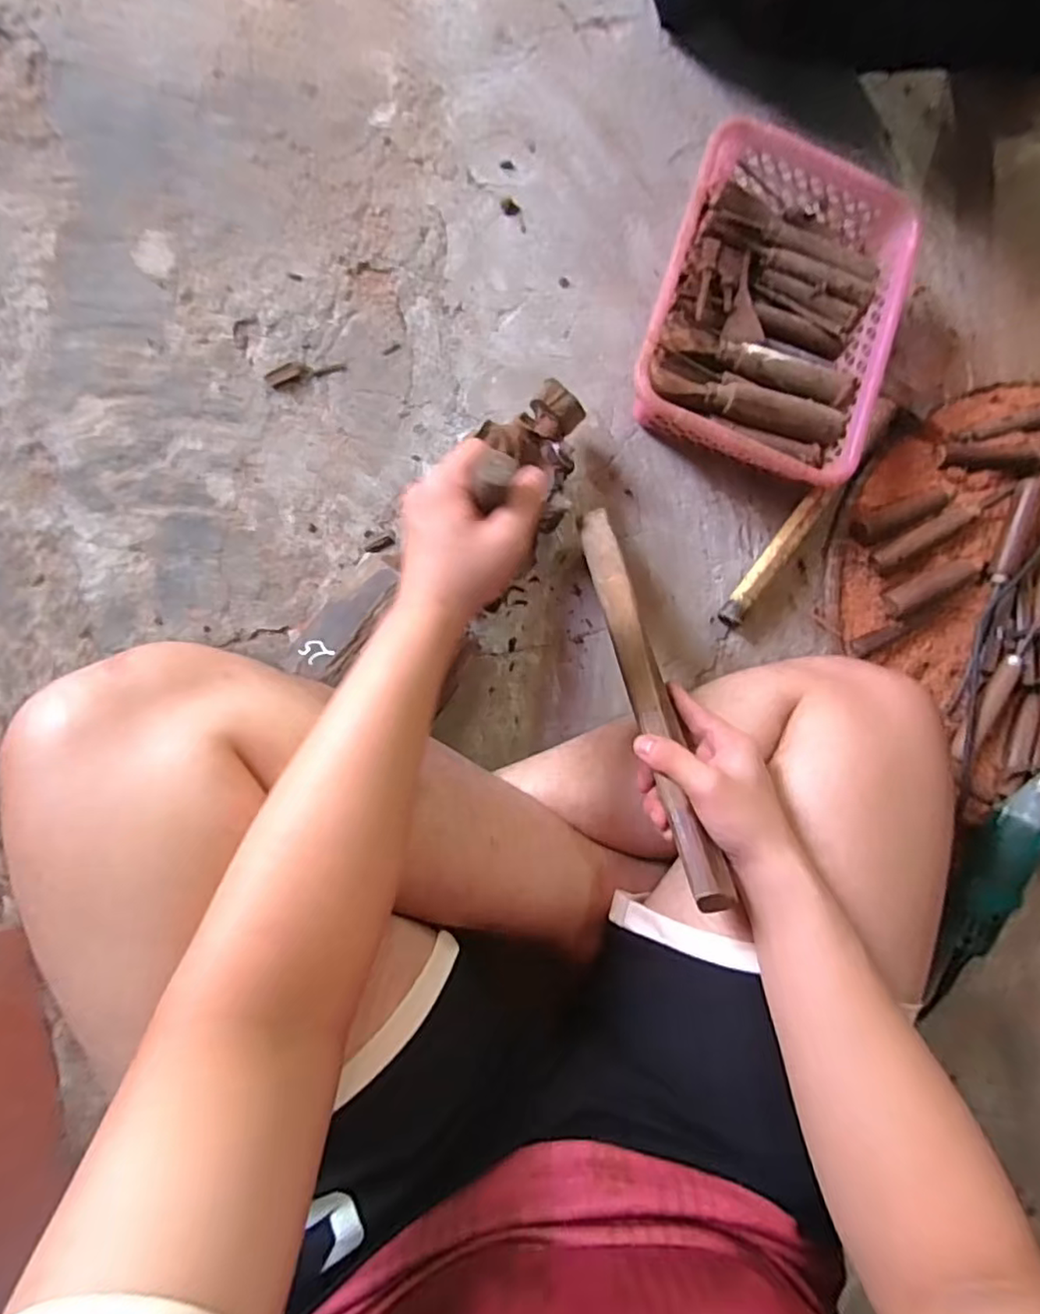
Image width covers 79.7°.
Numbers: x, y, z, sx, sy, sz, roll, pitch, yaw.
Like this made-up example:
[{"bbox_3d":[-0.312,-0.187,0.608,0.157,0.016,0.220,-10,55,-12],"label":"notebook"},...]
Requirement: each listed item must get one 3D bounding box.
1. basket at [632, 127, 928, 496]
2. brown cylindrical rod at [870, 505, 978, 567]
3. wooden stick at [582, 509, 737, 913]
[{"bbox_3d":[0.245,-0.330,0.612,0.229,0.081,0.300,18,87,-4],"label":"basket"},{"bbox_3d":[0.422,-0.127,0.648,0.123,0.015,0.021,-31,90,-5],"label":"brown cylindrical rod"},{"bbox_3d":[0.093,0.011,0.474,0.032,0.021,0.344,-7,56,-5],"label":"wooden stick"}]

